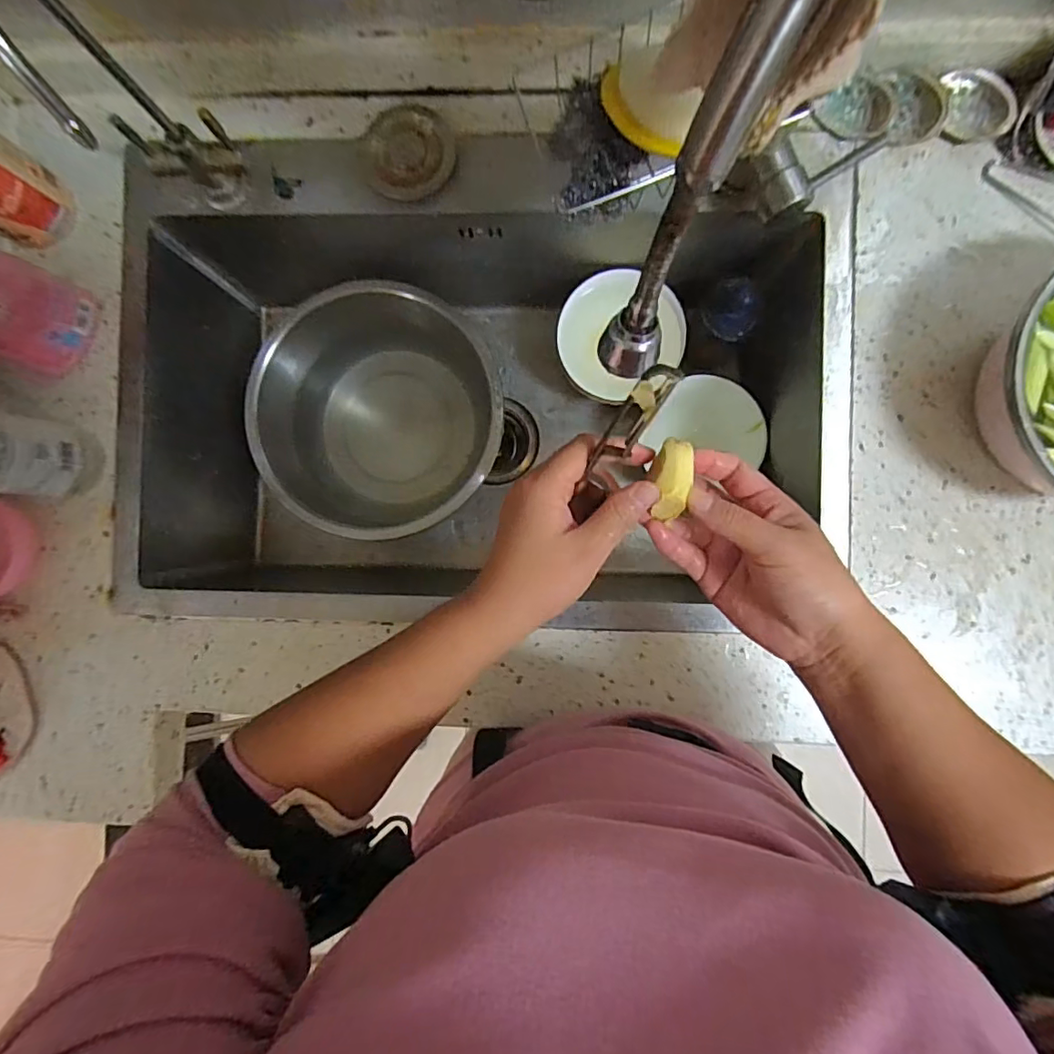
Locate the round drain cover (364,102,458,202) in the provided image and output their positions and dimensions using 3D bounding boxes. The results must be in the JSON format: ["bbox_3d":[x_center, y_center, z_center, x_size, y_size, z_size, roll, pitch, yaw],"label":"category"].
[{"bbox_3d":[-0.108,-0.343,0.504,0.081,0.013,0.079,-19,101,15],"label":"round drain cover"}]

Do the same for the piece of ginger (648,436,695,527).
[{"bbox_3d":[0.080,-0.027,0.309,0.021,0.018,0.043,5,92,3],"label":"piece of ginger"}]

